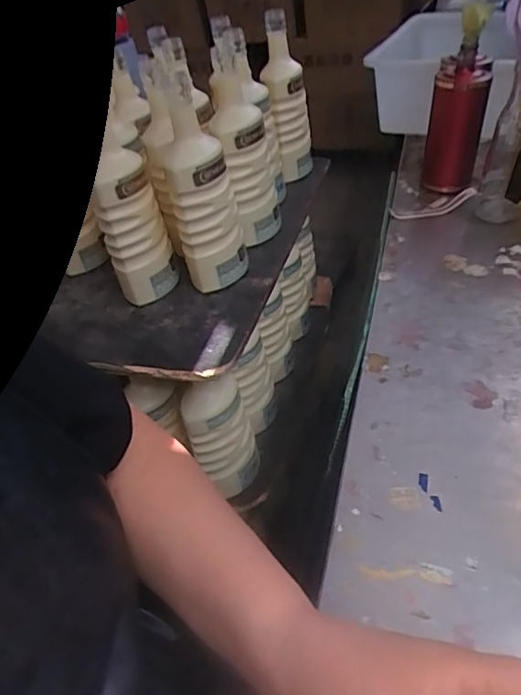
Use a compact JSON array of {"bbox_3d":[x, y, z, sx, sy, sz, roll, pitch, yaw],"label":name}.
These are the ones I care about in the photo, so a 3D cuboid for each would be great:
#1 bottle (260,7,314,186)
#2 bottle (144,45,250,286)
[{"bbox_3d":[0.041,-0.364,0.784,0.063,0.232,0.087,-3,42,7],"label":"bottle"},{"bbox_3d":[-0.078,-0.202,0.626,0.088,0.252,0.099,-16,42,-8],"label":"bottle"}]

